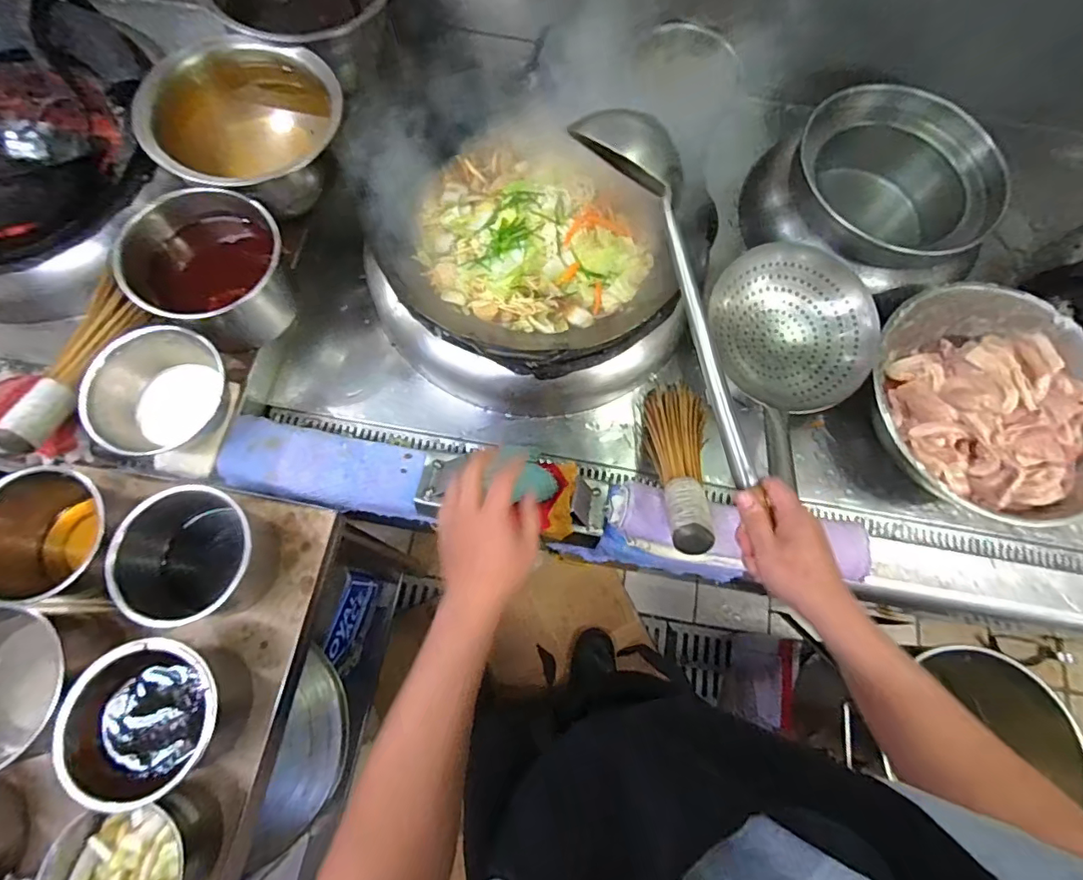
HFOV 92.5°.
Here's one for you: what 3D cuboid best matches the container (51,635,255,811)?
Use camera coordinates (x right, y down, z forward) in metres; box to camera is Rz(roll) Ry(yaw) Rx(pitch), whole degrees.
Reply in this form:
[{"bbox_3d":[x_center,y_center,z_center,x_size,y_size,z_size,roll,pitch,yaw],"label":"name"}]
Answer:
[{"bbox_3d":[-0.433,0.317,0.609,0.157,0.124,0.156,-1,71,-3],"label":"container"}]

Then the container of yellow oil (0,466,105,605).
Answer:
[{"bbox_3d":[-0.588,0.122,0.646,0.155,0.116,0.152,6,71,0],"label":"container of yellow oil"}]

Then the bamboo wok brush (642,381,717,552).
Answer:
[{"bbox_3d":[0.187,0.023,0.706,0.074,0.050,0.297,8,41,0],"label":"bamboo wok brush"}]

